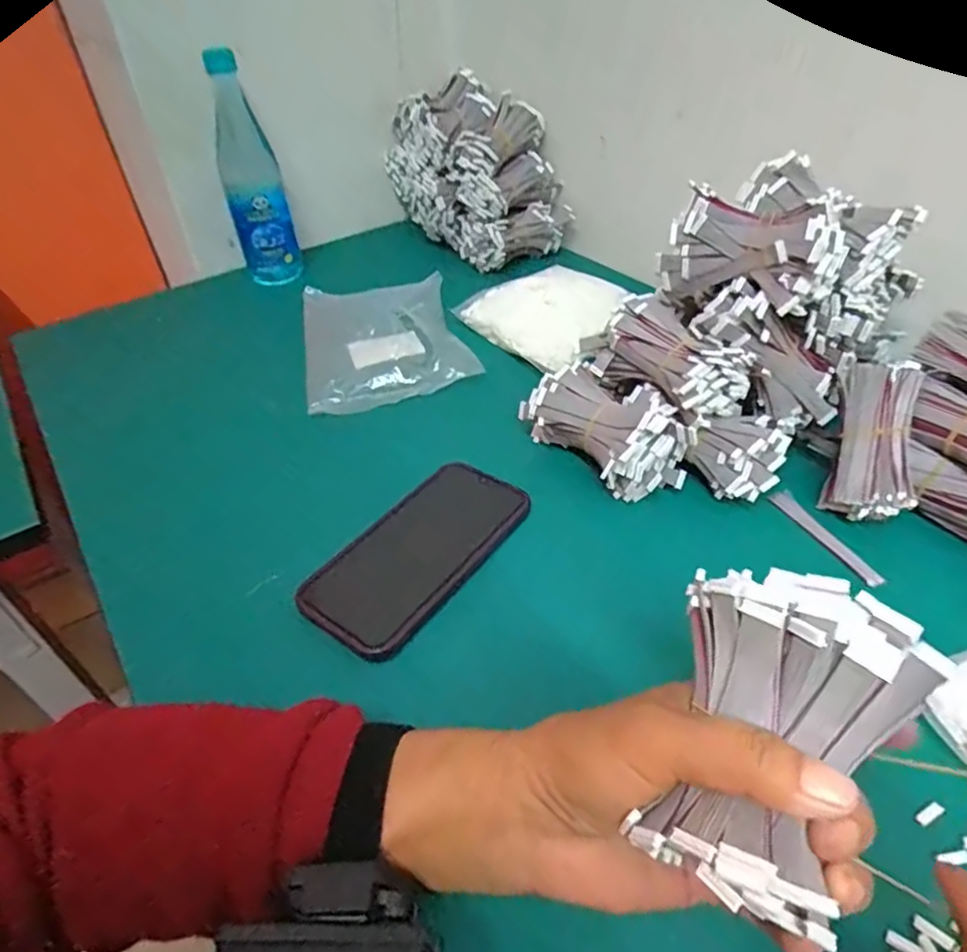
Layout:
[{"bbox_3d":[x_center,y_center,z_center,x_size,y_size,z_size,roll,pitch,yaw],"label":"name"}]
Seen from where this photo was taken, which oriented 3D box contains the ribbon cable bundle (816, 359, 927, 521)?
[{"bbox_3d":[0.256,-0.023,0.408,0.042,0.099,0.035,10,3,14],"label":"ribbon cable bundle"}]

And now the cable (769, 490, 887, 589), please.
[{"bbox_3d":[0.226,0.040,0.412,0.015,0.007,0.085,-20,45,-18],"label":"cable"}]

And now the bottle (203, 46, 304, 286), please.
[{"bbox_3d":[-0.249,-0.313,0.678,0.064,0.225,0.075,-17,44,-15],"label":"bottle"}]

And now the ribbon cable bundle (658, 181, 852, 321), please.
[{"bbox_3d":[0.172,-0.144,0.408,0.102,0.058,0.044,30,52,31],"label":"ribbon cable bundle"}]

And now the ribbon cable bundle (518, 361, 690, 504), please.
[{"bbox_3d":[0.086,-0.035,0.452,0.067,0.062,0.115,-23,46,-21],"label":"ribbon cable bundle"}]

